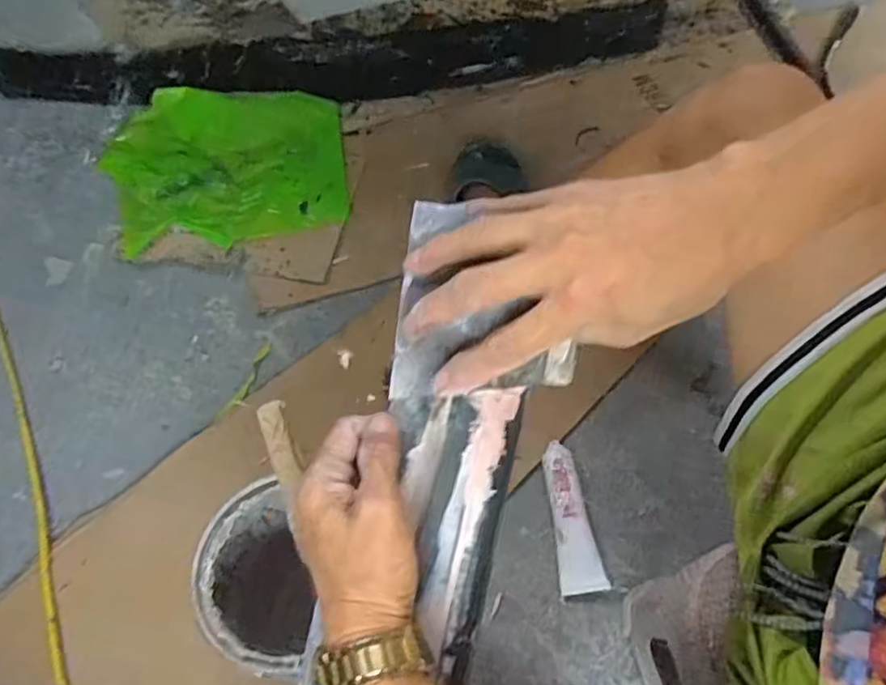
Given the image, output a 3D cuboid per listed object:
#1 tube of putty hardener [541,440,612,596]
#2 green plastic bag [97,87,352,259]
[{"bbox_3d":[0.146,0.198,0.742,0.048,0.039,0.165,-7,61,-2],"label":"tube of putty hardener"},{"bbox_3d":[-0.347,-0.276,1.019,0.379,0.053,0.289,-7,61,-2],"label":"green plastic bag"}]

